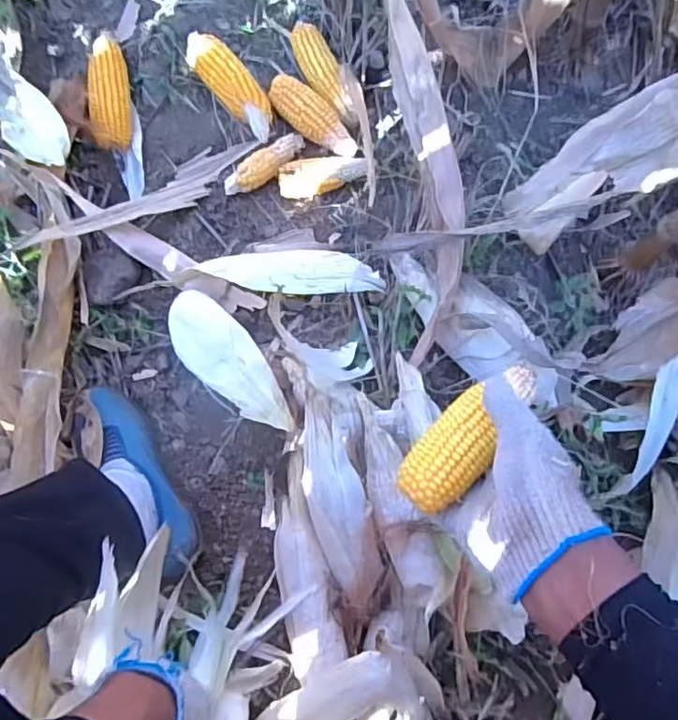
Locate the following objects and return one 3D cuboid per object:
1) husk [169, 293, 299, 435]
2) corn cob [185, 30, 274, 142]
[{"bbox_3d":[-0.122,0.004,0.651,0.071,0.020,0.203,-43,70,-2],"label":"husk"},{"bbox_3d":[-0.132,-0.344,0.752,0.047,0.047,0.165,-40,82,-2],"label":"corn cob"}]

